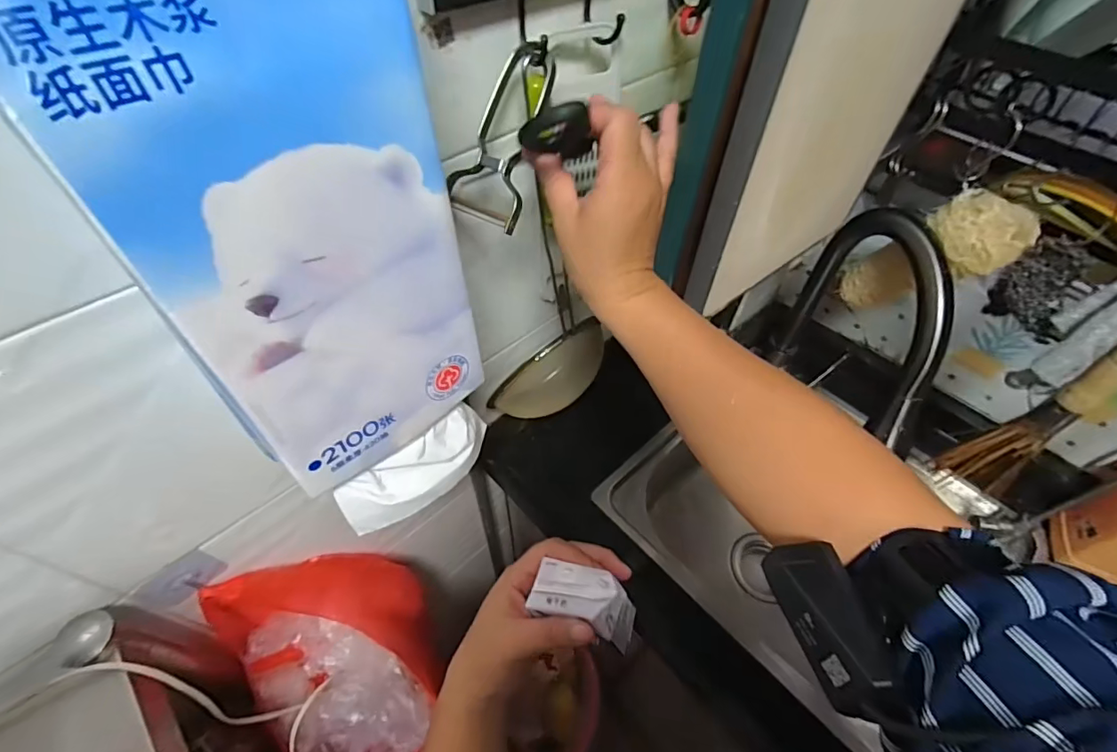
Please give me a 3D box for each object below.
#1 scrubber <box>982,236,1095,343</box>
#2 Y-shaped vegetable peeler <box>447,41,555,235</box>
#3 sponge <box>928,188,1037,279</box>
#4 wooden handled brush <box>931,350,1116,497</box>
[{"bbox_3d":[0.420,-0.075,0.432,0.030,0.085,0.065,-15,54,-13],"label":"scrubber"},{"bbox_3d":[-0.038,-0.174,0.360,0.062,0.125,0.017,24,13,16],"label":"Y-shaped vegetable peeler"},{"bbox_3d":[0.385,-0.133,0.453,0.068,0.050,0.076,-37,62,-26],"label":"sponge"},{"bbox_3d":[0.471,0.042,0.479,0.039,0.240,0.054,-19,55,-16],"label":"wooden handled brush"}]

